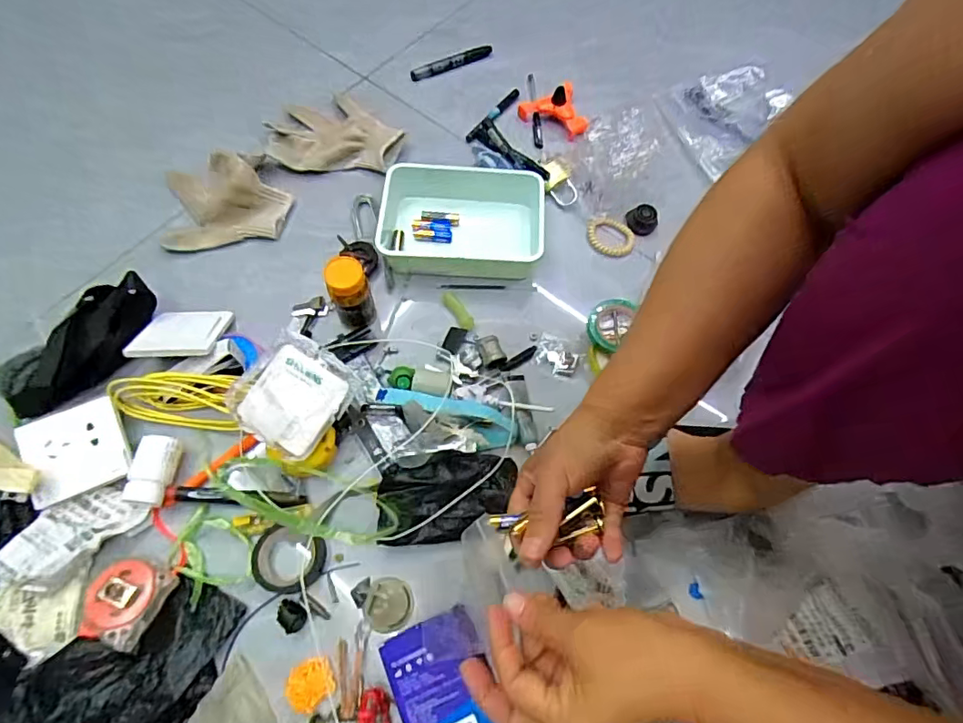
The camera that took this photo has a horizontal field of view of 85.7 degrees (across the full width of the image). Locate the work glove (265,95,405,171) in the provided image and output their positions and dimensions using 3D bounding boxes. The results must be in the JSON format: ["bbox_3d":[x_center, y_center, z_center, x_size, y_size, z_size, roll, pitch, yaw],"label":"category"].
[{"bbox_3d":[-0.201,-0.311,0.721,0.183,0.032,0.115,1,67,-1],"label":"work glove"}]

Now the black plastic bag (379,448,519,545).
[{"bbox_3d":[-0.032,0.135,0.515,0.130,0.052,0.077,-6,67,-4],"label":"black plastic bag"}]

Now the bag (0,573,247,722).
[{"bbox_3d":[-0.307,0.283,0.442,0.195,0.027,0.118,-30,71,-13],"label":"bag"}]

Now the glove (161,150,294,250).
[{"bbox_3d":[-0.327,-0.213,0.653,0.159,0.048,0.136,-4,67,-3],"label":"glove"}]

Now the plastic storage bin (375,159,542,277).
[{"bbox_3d":[-0.022,-0.178,0.642,0.200,0.054,0.137,-1,67,-3],"label":"plastic storage bin"}]

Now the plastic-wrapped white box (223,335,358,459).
[{"bbox_3d":[-0.192,0.031,0.523,0.107,0.027,0.104,34,70,11],"label":"plastic-wrapped white box"}]

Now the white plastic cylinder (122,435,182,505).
[{"bbox_3d":[-0.327,0.111,0.522,0.038,0.033,0.064,4,67,0],"label":"white plastic cylinder"}]

